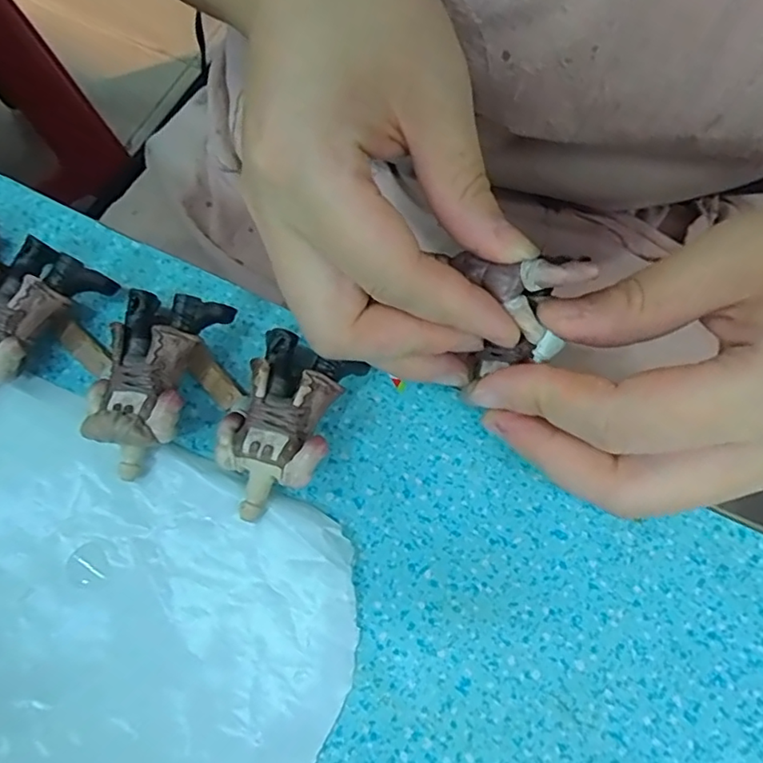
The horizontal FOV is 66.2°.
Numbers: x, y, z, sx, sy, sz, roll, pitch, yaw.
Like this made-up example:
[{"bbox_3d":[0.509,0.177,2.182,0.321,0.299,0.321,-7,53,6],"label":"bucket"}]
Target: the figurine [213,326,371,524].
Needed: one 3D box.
[{"bbox_3d":[-0.032,0.015,0.186,0.034,0.020,0.056,23,70,7],"label":"figurine"}]

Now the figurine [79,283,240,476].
[{"bbox_3d":[-0.075,-0.001,0.188,0.033,0.024,0.058,17,69,5],"label":"figurine"}]

